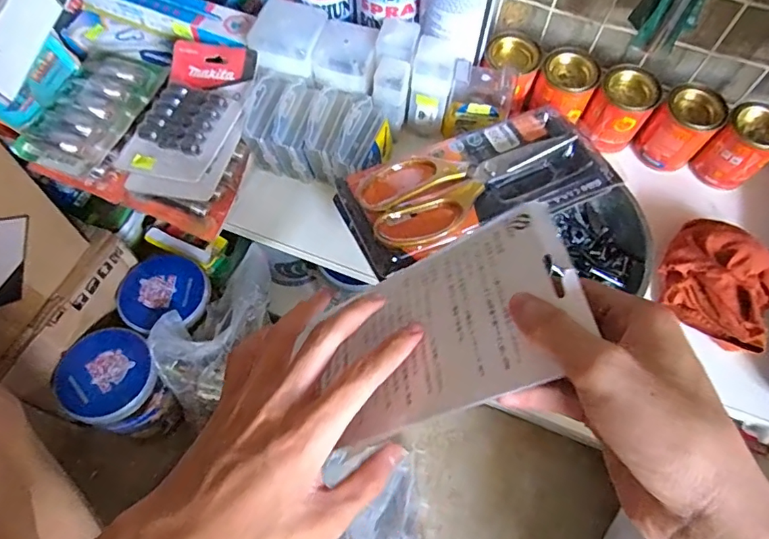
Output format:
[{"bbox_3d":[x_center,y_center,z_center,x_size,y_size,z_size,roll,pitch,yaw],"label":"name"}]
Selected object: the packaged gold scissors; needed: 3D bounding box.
[{"bbox_3d":[0.078,-0.078,0.434,0.227,0.022,0.105,-19,65,-12],"label":"packaged gold scissors"}]

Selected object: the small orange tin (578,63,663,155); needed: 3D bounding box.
[{"bbox_3d":[0.228,-0.153,0.494,0.054,0.069,0.057,1,62,-2],"label":"small orange tin"}]

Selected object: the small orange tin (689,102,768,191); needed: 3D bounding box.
[{"bbox_3d":[0.342,-0.116,0.484,0.053,0.068,0.054,1,62,-2],"label":"small orange tin"}]

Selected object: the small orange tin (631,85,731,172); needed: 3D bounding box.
[{"bbox_3d":[0.288,-0.137,0.490,0.049,0.066,0.055,-39,70,-20],"label":"small orange tin"}]

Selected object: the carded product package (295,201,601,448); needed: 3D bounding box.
[{"bbox_3d":[0.033,0.033,0.300,0.158,0.006,0.105,-27,47,24],"label":"carded product package"}]

